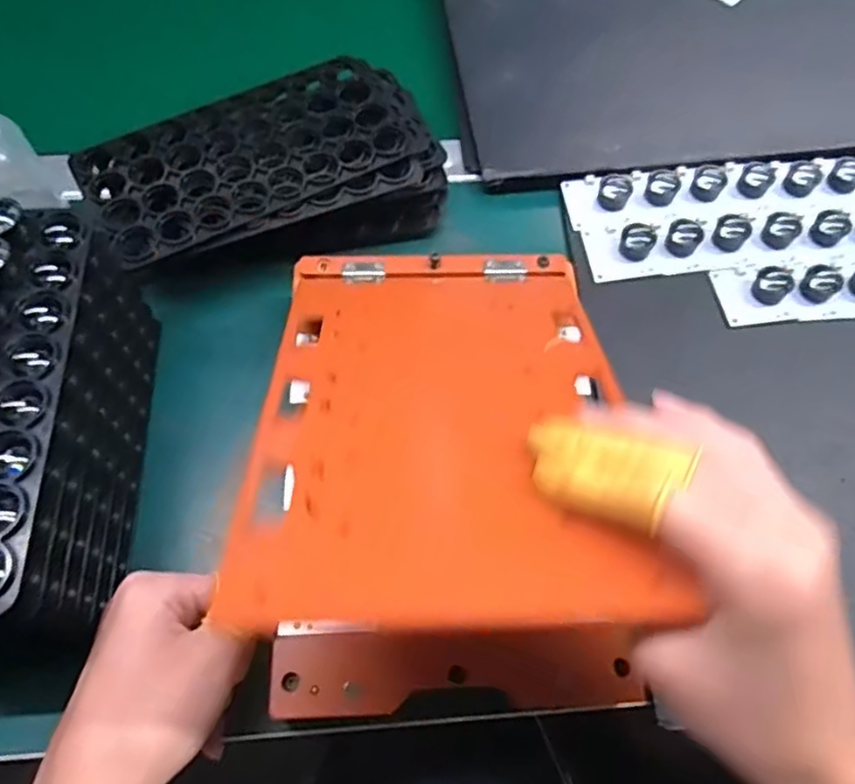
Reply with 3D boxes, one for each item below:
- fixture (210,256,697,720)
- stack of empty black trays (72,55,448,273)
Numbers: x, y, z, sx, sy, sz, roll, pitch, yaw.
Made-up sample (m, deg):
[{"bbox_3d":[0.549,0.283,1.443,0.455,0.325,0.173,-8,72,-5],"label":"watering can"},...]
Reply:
[{"bbox_3d":[0.007,0.012,0.305,0.156,0.111,0.243,-1,66,-1],"label":"fixture"},{"bbox_3d":[-0.111,-0.137,0.432,0.198,0.052,0.123,-23,68,-10],"label":"stack of empty black trays"}]

